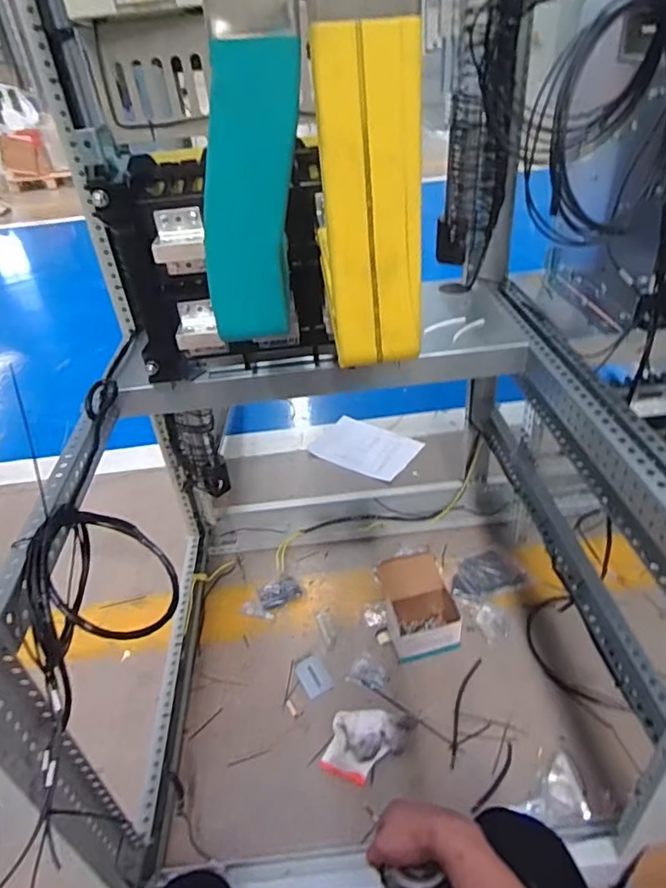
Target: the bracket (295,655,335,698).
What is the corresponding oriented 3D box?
[{"bbox_3d":[-0.039,0.443,1.072,0.054,0.004,0.080,-22,38,-22],"label":"bracket"}]

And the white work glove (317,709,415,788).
[{"bbox_3d":[0.060,0.508,0.954,0.134,0.028,0.115,8,37,18],"label":"white work glove"}]

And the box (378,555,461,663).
[{"bbox_3d":[0.172,0.323,1.104,0.139,0.120,0.142,-8,35,-4],"label":"box"}]

